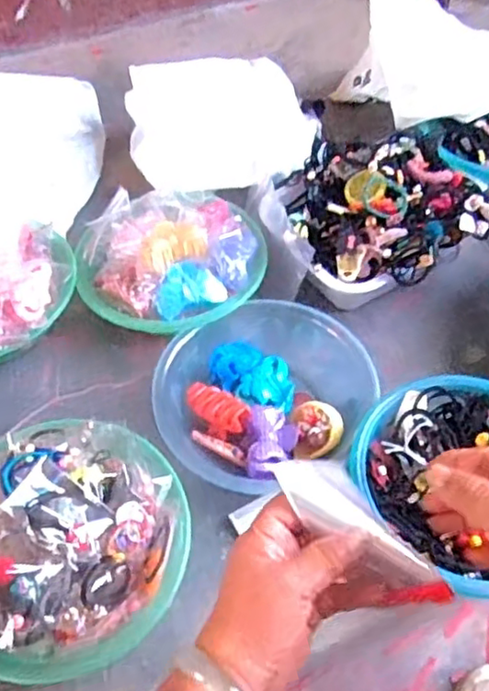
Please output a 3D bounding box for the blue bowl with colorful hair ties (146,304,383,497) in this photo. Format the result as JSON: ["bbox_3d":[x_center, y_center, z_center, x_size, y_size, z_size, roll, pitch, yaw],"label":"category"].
[{"bbox_3d":[0.017,0.054,0.727,0.238,0.080,0.208,-25,56,-16],"label":"blue bowl with colorful hair ties"}]

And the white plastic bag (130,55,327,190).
[{"bbox_3d":[-0.032,-0.347,0.986,0.285,0.082,0.223,-9,53,-5],"label":"white plastic bag"}]

